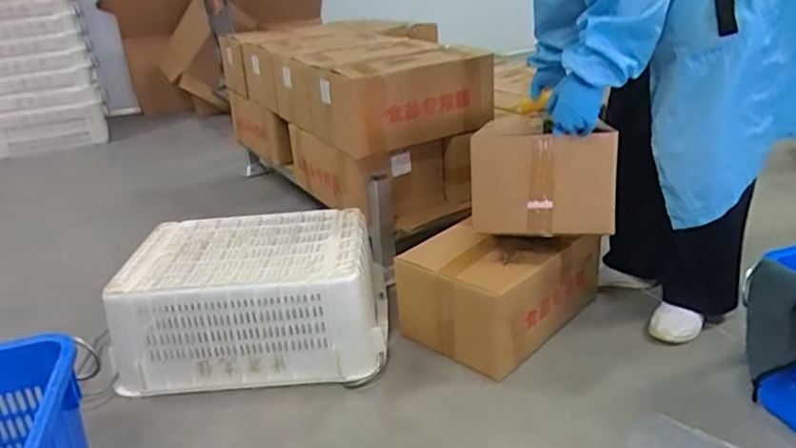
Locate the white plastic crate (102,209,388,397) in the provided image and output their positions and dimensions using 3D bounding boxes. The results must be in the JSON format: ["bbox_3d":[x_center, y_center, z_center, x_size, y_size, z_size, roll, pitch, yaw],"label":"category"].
[{"bbox_3d":[-0.324,0.160,1.371,0.557,0.235,0.381,-3,25,3],"label":"white plastic crate"}]

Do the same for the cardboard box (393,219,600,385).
[{"bbox_3d":[0.254,0.121,1.394,0.313,0.207,0.457,19,33,41],"label":"cardboard box"}]

